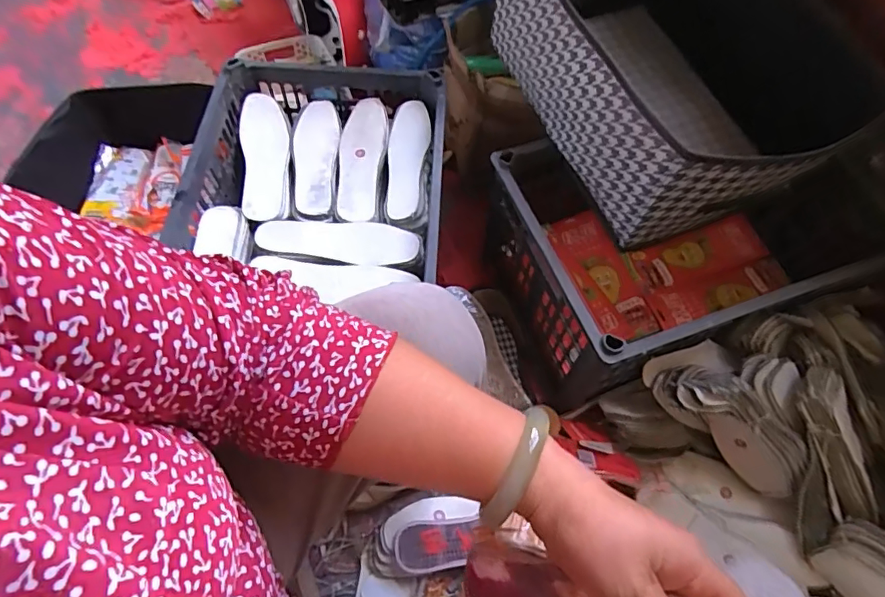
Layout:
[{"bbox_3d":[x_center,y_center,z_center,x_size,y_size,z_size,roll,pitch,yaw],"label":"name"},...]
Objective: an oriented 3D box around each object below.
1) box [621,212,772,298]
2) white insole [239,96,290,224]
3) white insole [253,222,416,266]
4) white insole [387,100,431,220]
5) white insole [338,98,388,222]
[{"bbox_3d":[0.419,-0.072,0.866,0.214,0.029,0.086,-16,66,-7],"label":"box"},{"bbox_3d":[-0.268,-0.219,0.776,0.076,0.012,0.234,-13,65,-6],"label":"white insole"},{"bbox_3d":[-0.145,-0.082,0.716,0.220,0.010,0.067,5,65,3],"label":"white insole"},{"bbox_3d":[-0.055,-0.212,0.781,0.062,0.013,0.214,-3,60,17],"label":"white insole"},{"bbox_3d":[-0.122,-0.213,0.792,0.070,0.016,0.224,-1,65,0],"label":"white insole"}]

